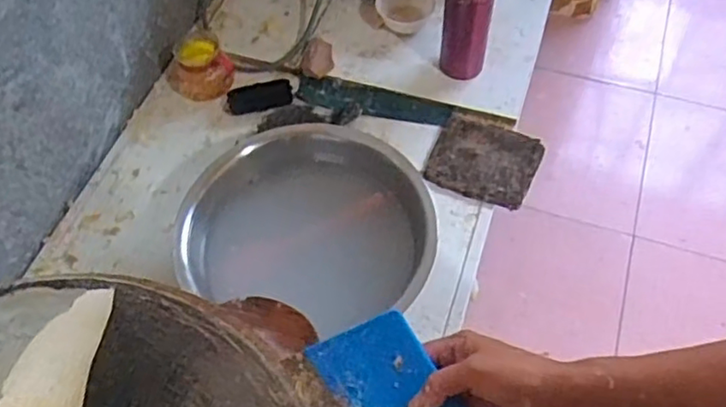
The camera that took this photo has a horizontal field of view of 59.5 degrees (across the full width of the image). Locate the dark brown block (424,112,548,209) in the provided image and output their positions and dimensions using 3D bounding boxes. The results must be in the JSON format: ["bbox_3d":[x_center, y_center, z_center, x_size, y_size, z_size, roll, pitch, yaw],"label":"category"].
[{"bbox_3d":[0.196,-0.071,1.025,0.161,0.027,0.142,21,61,14],"label":"dark brown block"}]

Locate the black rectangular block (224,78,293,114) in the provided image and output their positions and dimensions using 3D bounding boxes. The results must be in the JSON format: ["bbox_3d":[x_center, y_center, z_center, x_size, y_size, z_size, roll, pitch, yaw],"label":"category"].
[{"bbox_3d":[-0.184,-0.189,1.123,0.118,0.030,0.053,-5,58,-1],"label":"black rectangular block"}]

